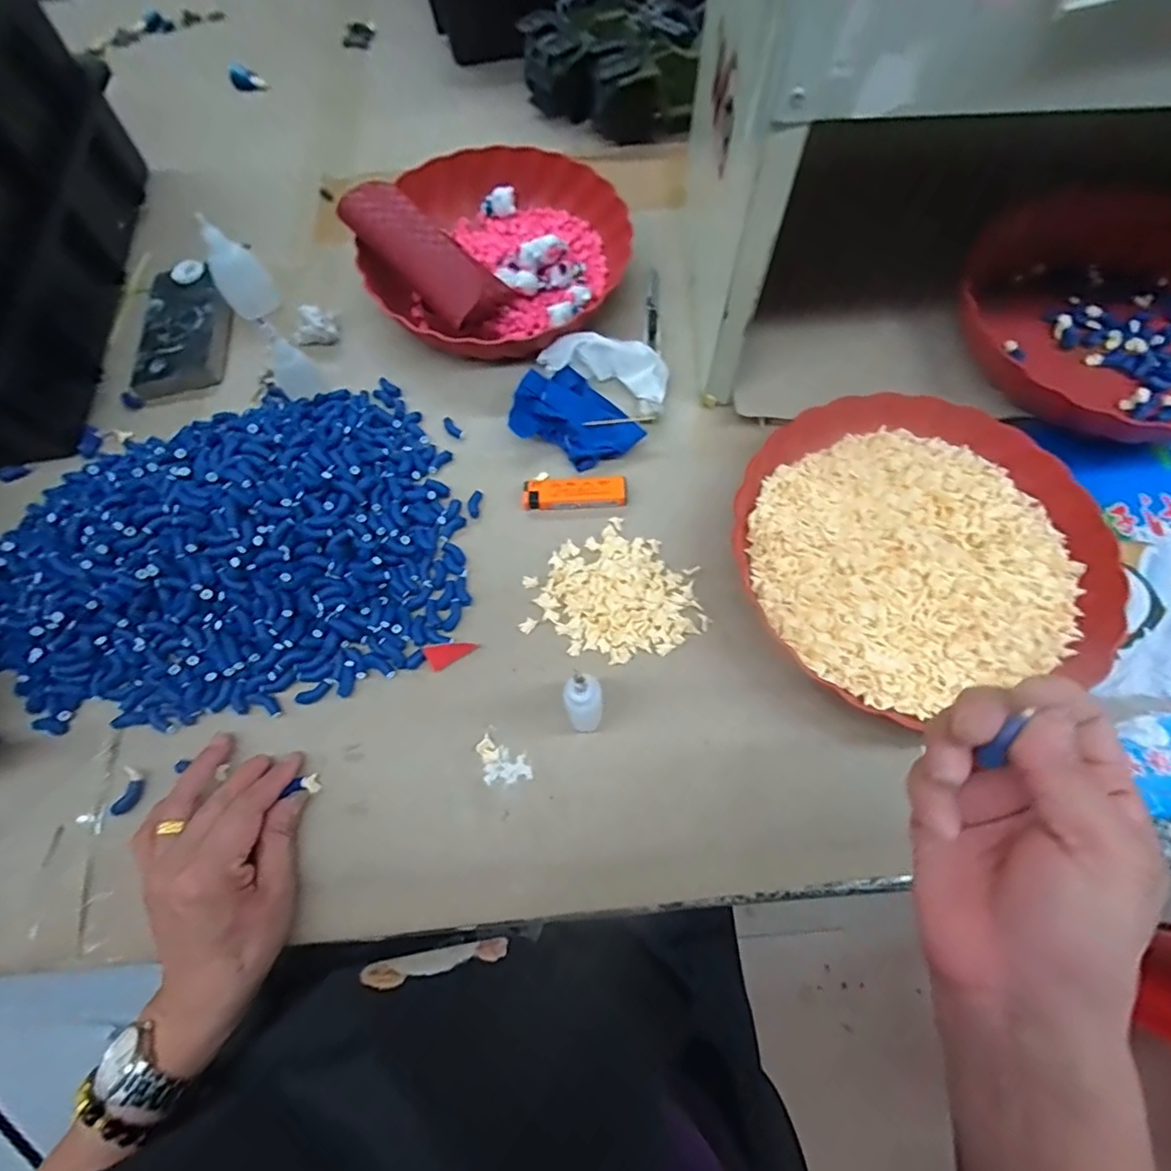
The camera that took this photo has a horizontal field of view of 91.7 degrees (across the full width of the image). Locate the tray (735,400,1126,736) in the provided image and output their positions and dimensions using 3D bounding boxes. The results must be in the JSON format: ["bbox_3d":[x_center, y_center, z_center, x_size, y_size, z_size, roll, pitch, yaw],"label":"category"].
[{"bbox_3d":[0.228,-0.024,0.402,0.244,0.035,0.240,-13,70,-2],"label":"tray"}]

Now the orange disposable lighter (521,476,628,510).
[{"bbox_3d":[-0.008,-0.072,0.445,0.081,0.008,0.024,-3,70,1],"label":"orange disposable lighter"}]

